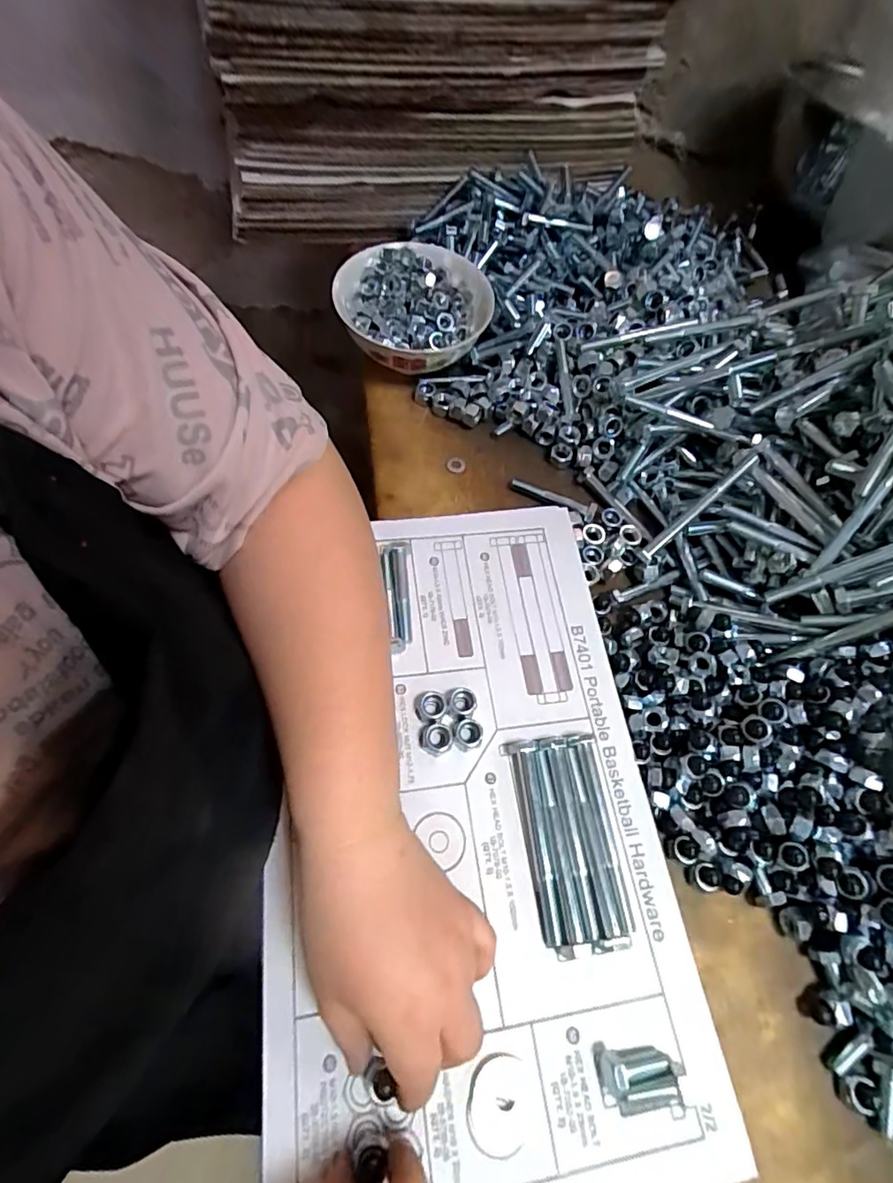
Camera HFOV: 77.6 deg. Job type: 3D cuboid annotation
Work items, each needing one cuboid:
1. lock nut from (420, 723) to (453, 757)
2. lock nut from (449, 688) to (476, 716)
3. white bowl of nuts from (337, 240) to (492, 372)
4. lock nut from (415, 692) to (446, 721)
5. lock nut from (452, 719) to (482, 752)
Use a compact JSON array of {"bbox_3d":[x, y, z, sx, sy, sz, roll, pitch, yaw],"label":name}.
[{"bbox_3d":[-0.007,0.090,0.336,0.020,0.007,0.018,10,63,0],"label":"lock nut"},{"bbox_3d":[0.010,0.070,0.348,0.016,0.010,0.017,2,63,-4],"label":"lock nut"},{"bbox_3d":[-0.027,-0.240,0.481,0.127,0.051,0.125,2,63,-4],"label":"white bowl of nuts"},{"bbox_3d":[-0.010,0.071,0.345,0.019,0.007,0.016,-2,63,-6],"label":"lock nut"},{"bbox_3d":[0.013,0.088,0.340,0.018,0.008,0.018,2,63,-4],"label":"lock nut"}]

